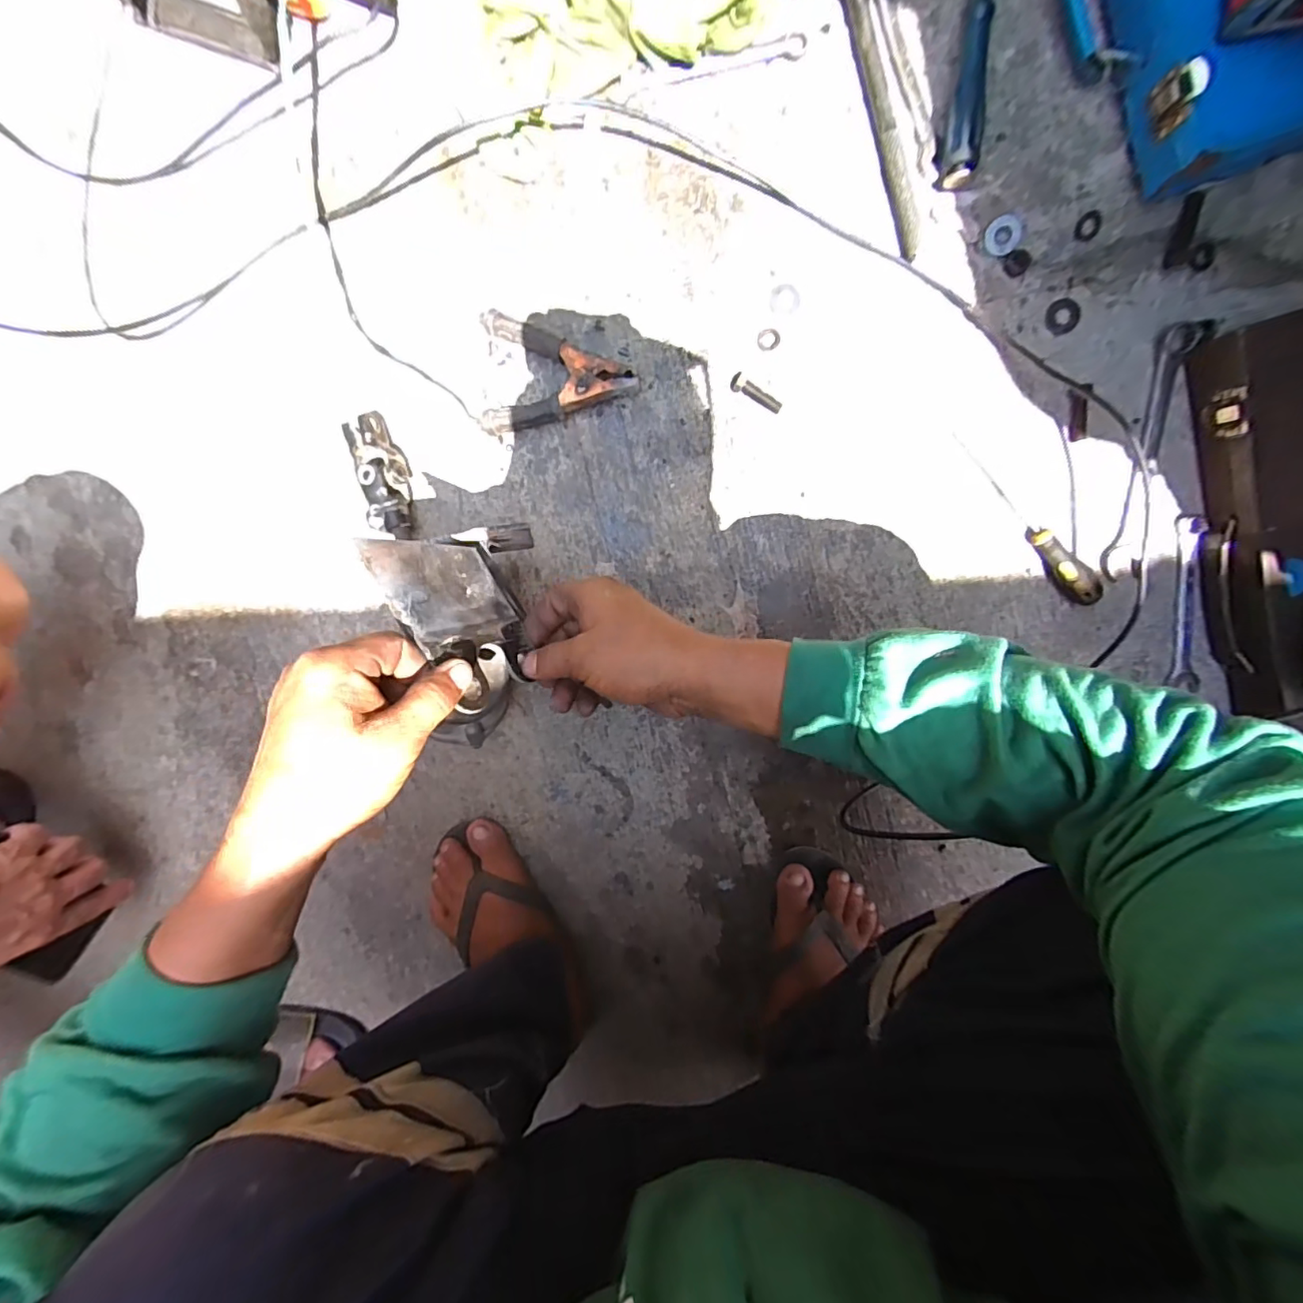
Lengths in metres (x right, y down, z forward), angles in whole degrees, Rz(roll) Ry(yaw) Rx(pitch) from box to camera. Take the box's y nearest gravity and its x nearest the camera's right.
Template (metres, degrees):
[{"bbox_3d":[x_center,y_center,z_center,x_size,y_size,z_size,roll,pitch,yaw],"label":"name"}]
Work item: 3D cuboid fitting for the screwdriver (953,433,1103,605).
[{"bbox_3d":[0.319,-0.112,0.480,0.027,0.022,0.178,-44,95,8],"label":"screwdriver"}]

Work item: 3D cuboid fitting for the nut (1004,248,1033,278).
[{"bbox_3d":[0.295,-0.313,0.452,0.021,0.004,0.019,-14,99,5],"label":"nut"}]

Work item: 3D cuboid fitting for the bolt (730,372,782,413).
[{"bbox_3d":[0.090,-0.220,0.478,0.048,0.014,0.013,30,99,-3],"label":"bolt"}]

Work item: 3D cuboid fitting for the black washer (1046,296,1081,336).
[{"bbox_3d":[0.339,-0.276,0.461,0.029,0.004,0.026,-30,97,7],"label":"black washer"}]

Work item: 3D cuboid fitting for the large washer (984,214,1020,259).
[{"bbox_3d":[0.285,-0.337,0.455,0.027,0.004,0.028,2,107,7],"label":"large washer"}]

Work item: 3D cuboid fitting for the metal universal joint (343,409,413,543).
[{"bbox_3d":[-0.238,-0.157,0.504,0.034,0.042,0.113,-13,99,4],"label":"metal universal joint"}]

